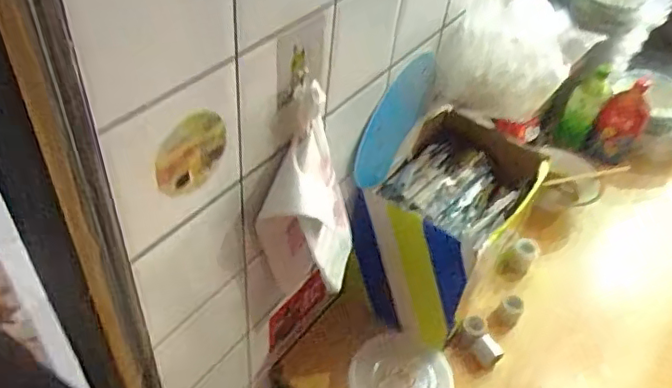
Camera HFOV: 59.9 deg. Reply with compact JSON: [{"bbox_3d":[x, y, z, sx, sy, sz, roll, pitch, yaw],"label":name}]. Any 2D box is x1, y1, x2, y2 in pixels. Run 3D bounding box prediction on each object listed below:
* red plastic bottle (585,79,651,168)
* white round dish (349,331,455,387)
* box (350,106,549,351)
[{"bbox_3d":[0.673,-0.167,1.376,0.100,0.193,0.062,31,49,23],"label":"red plastic bottle"},{"bbox_3d":[0.105,0.309,0.955,0.160,0.012,0.150,27,72,17],"label":"white round dish"},{"bbox_3d":[0.186,0.051,1.022,0.224,0.224,0.322,31,50,24],"label":"box"}]

